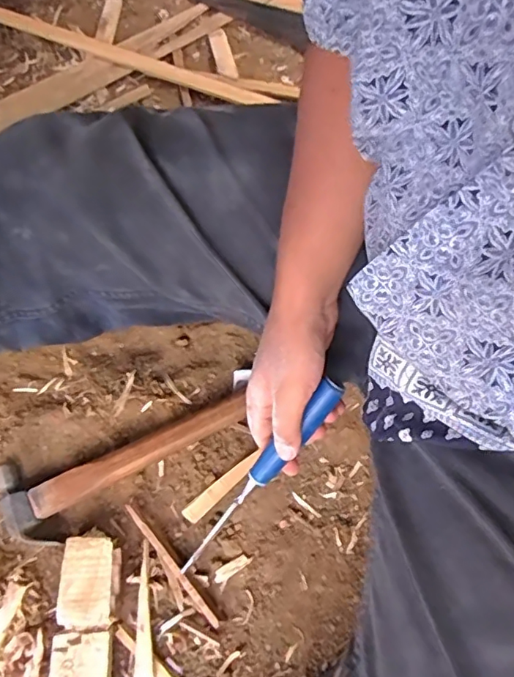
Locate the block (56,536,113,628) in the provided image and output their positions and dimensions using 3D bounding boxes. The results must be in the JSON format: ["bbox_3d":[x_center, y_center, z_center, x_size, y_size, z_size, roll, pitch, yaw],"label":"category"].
[{"bbox_3d":[-0.151,0.216,0.475,0.043,0.028,0.073,-1,66,0],"label":"block"}]

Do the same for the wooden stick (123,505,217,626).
[{"bbox_3d":[-0.079,0.204,0.485,0.007,0.013,0.134,-39,71,-15],"label":"wooden stick"}]

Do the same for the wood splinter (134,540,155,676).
[{"bbox_3d":[-0.101,0.243,0.470,0.015,0.009,0.115,-7,66,-2],"label":"wood splinter"}]

